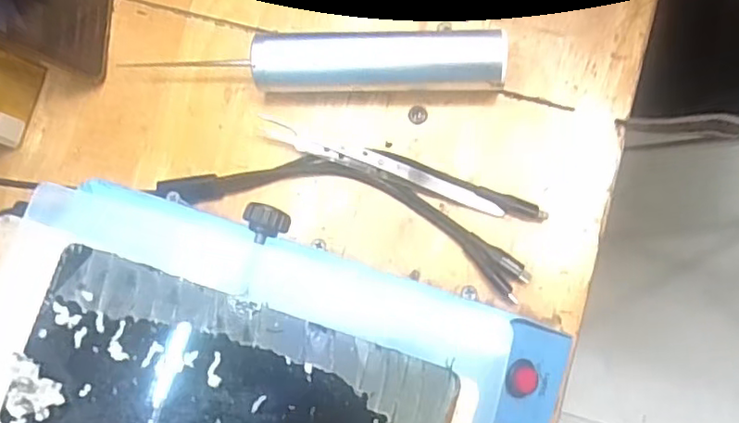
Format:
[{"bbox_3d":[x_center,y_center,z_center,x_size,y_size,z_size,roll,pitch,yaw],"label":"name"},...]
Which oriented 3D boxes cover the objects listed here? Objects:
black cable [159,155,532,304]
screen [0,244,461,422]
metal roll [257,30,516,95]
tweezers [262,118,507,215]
[{"bbox_3d":[-0.009,-0.002,0.342,0.208,0.019,0.048,16,83,6],"label":"black cable"},{"bbox_3d":[-0.049,0.066,0.206,0.149,0.005,0.069,17,83,7],"label":"screen"},{"bbox_3d":[0.006,-0.084,0.344,0.138,0.034,0.030,0,81,4],"label":"metal roll"},{"bbox_3d":[0.006,-0.027,0.346,0.148,0.014,0.012,19,83,7],"label":"tweezers"}]

